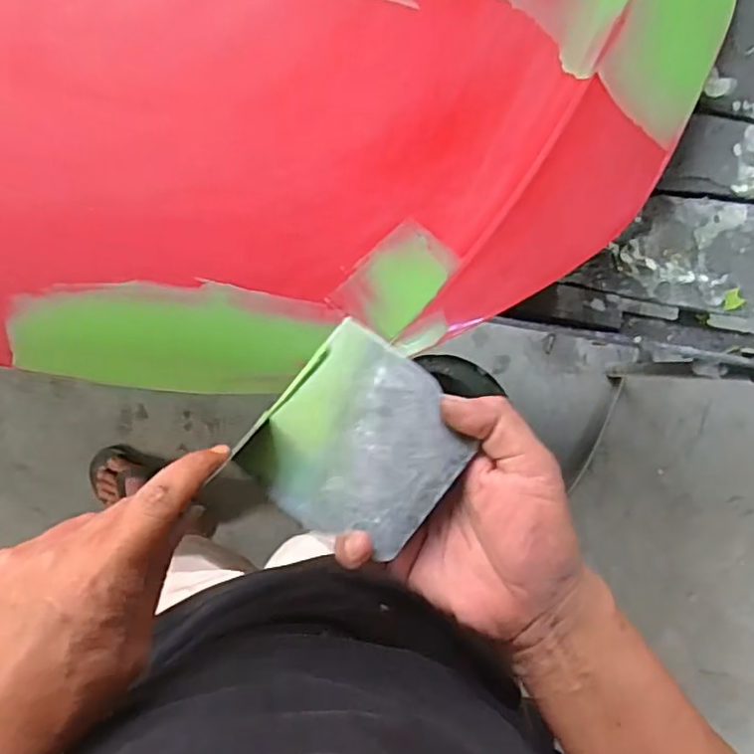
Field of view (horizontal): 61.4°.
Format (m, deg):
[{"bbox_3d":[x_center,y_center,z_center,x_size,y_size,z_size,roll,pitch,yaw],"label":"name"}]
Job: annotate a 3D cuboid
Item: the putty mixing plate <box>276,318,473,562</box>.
[{"bbox_3d":[-0.006,0.034,0.338,0.095,0.004,0.103,33,77,14],"label":"putty mixing plate"}]

